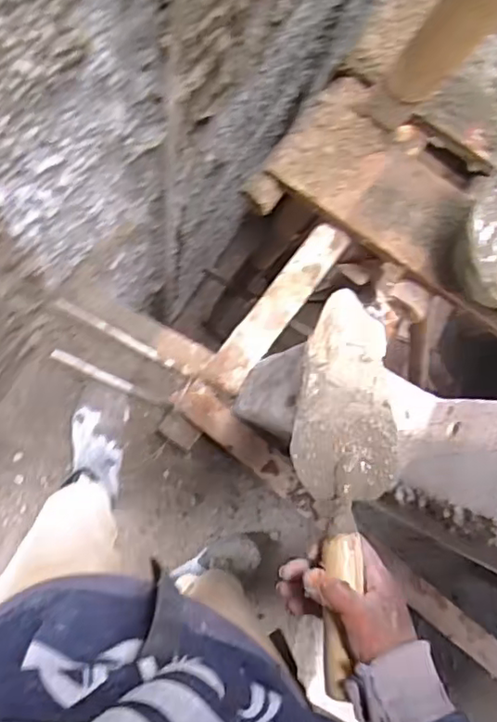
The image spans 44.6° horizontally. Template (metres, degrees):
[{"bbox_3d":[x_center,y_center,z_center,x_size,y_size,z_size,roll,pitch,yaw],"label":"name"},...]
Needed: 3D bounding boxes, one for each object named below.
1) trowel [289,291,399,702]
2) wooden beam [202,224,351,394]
[{"bbox_3d":[0.085,0.097,0.512,0.082,0.052,0.308,5,77,-8],"label":"trowel"},{"bbox_3d":[0.059,-0.108,1.201,0.076,0.090,0.397,38,82,-4],"label":"wooden beam"}]

